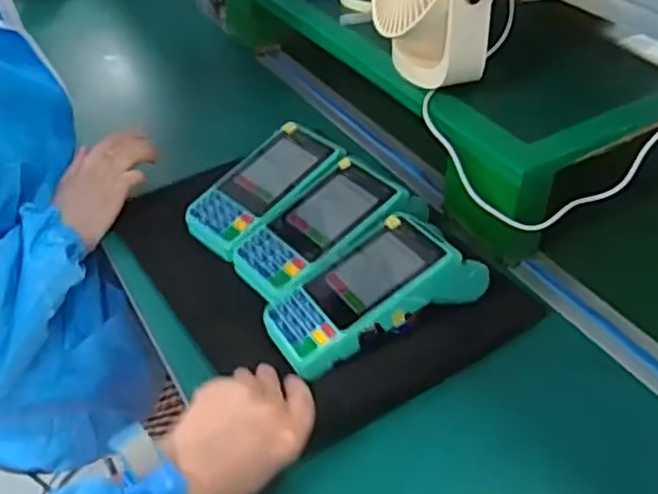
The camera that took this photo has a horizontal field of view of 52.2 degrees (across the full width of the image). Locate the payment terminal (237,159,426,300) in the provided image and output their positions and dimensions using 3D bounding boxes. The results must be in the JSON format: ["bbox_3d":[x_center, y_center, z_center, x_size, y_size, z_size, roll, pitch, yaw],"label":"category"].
[{"bbox_3d":[0.000,-0.019,0.579,0.164,0.046,0.092,-32,50,-28],"label":"payment terminal"}]

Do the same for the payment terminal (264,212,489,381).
[{"bbox_3d":[0.033,0.029,0.528,0.169,0.049,0.079,-23,46,-20],"label":"payment terminal"}]

